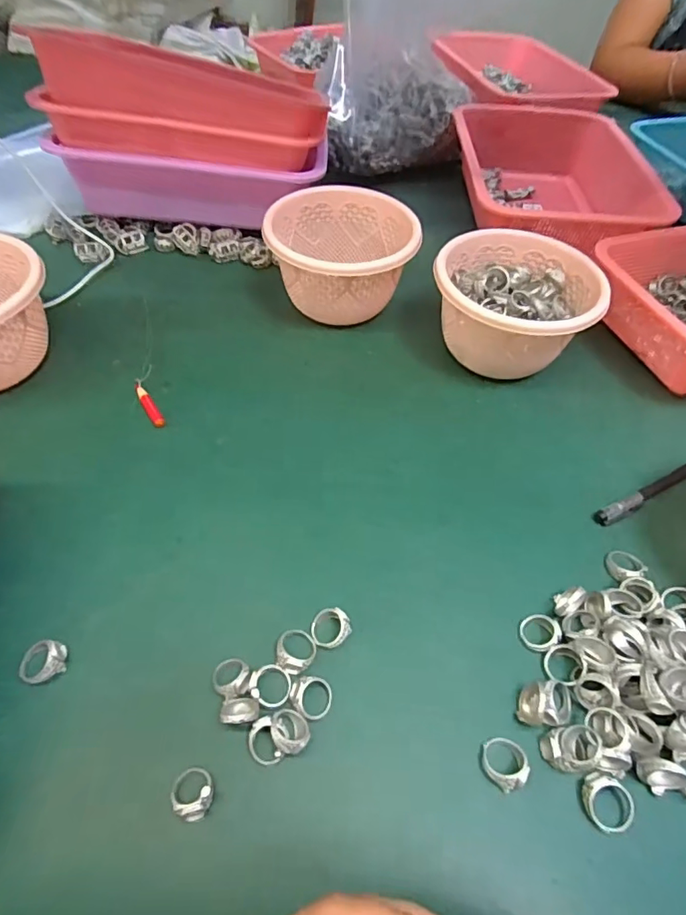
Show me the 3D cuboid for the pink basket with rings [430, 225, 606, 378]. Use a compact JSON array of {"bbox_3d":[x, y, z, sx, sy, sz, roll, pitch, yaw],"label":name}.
[{"bbox_3d":[0.160,-0.140,0.478,0.146,0.088,0.133,21,54,14],"label":"pink basket with rings"}]

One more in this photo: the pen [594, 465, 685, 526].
[{"bbox_3d":[0.264,0.021,0.409,0.153,0.009,0.012,-23,56,-18],"label":"pen"}]

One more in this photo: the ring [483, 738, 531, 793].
[{"bbox_3d":[0.091,0.169,0.279,0.023,0.012,0.025,1,52,-1],"label":"ring"}]

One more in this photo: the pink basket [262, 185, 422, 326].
[{"bbox_3d":[0.000,-0.200,0.512,0.139,0.092,0.132,3,52,1],"label":"pink basket"}]

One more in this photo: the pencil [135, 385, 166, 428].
[{"bbox_3d":[-0.170,-0.043,0.439,0.010,0.015,0.050,-28,58,-22],"label":"pencil"}]

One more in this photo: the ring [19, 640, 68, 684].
[{"bbox_3d":[-0.181,0.122,0.299,0.025,0.012,0.024,1,52,-1],"label":"ring"}]

